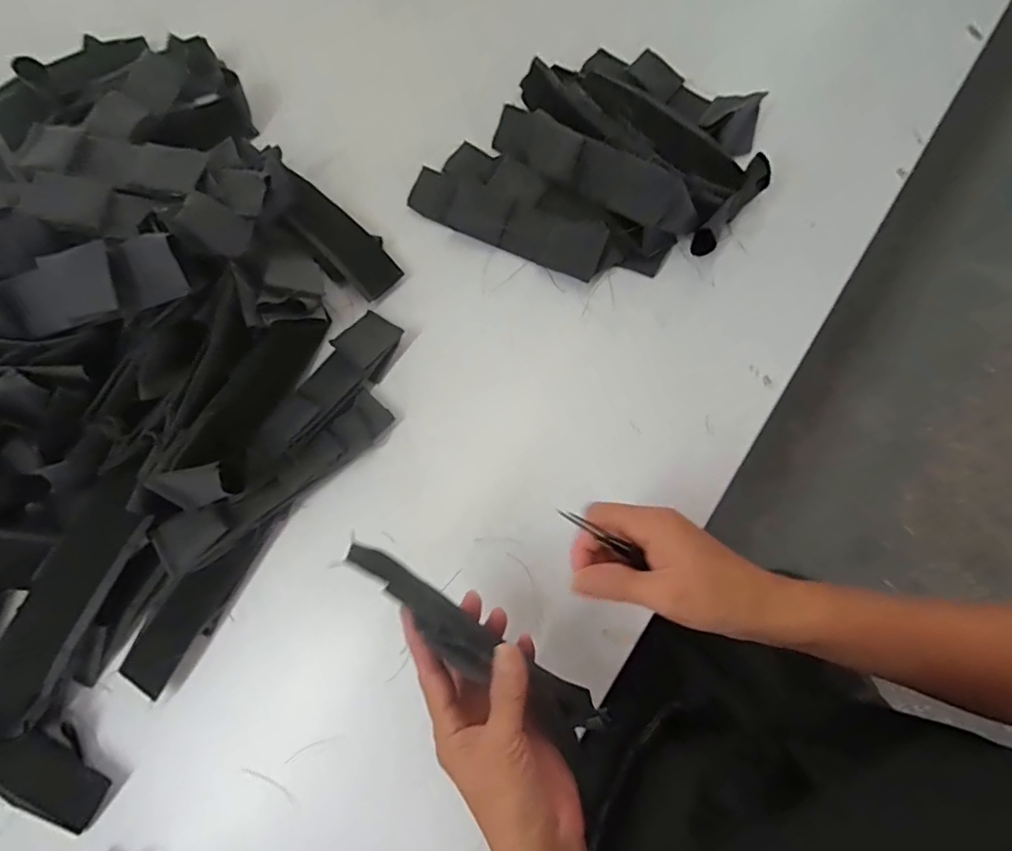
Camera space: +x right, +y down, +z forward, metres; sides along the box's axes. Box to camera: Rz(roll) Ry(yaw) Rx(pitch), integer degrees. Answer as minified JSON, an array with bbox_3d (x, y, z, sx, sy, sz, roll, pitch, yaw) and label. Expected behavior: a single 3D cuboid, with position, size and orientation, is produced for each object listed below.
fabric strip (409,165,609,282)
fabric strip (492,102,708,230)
[{"bbox_3d":[0.000,-0.192,0.504,0.188,0.016,0.055,25,85,9],"label":"fabric strip"},{"bbox_3d":[0.075,-0.241,0.501,0.224,0.036,0.045,39,77,13],"label":"fabric strip"}]

